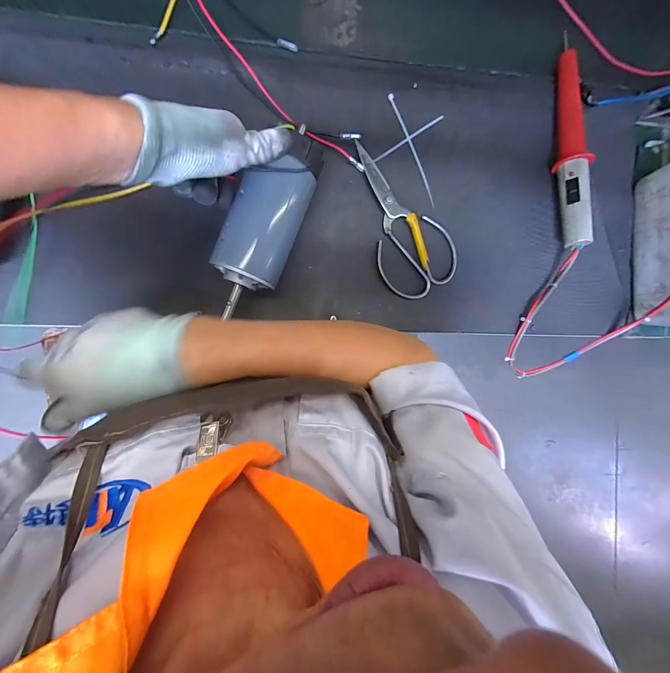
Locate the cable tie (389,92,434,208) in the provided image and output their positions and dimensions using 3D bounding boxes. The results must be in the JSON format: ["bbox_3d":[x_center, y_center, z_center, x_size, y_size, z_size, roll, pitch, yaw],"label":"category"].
[{"bbox_3d":[0.100,-0.238,0.401,0.007,0.006,0.148,-24,93,-7],"label":"cable tie"}]

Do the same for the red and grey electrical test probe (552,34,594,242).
[{"bbox_3d":[0.310,-0.246,0.407,0.032,0.034,0.259,1,90,-8],"label":"red and grey electrical test probe"}]

